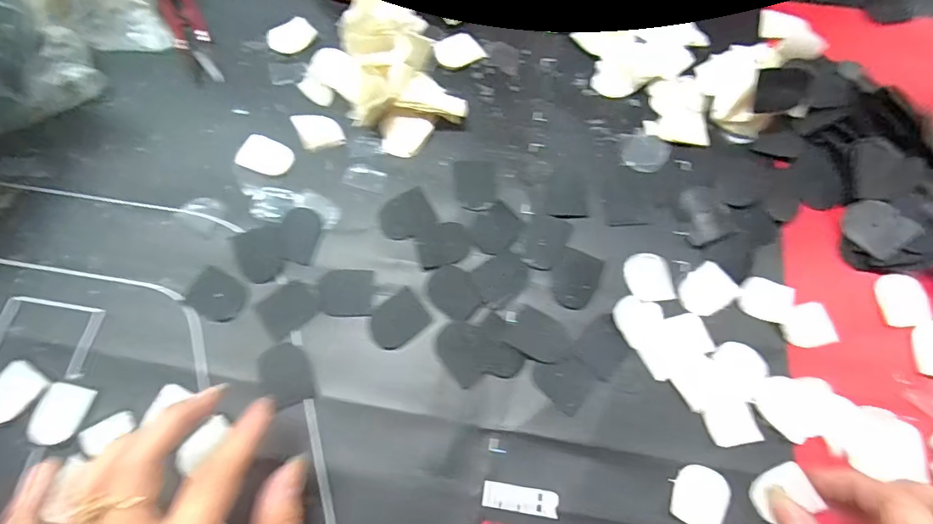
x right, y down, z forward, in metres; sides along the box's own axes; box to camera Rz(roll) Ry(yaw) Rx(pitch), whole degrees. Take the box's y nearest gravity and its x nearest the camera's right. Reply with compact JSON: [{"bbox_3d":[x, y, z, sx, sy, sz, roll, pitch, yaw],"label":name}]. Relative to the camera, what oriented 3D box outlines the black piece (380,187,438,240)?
[{"bbox_3d":[-0.038,-0.029,0.296,0.032,0.004,0.029,-25,73,-8],"label":"black piece"}]

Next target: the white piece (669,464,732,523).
[{"bbox_3d":[0.120,0.120,0.243,0.027,0.004,0.030,29,74,10],"label":"white piece"}]

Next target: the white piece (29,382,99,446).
[{"bbox_3d":[-0.220,0.082,0.258,0.025,0.005,0.030,13,72,5],"label":"white piece"}]

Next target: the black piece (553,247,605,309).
[{"bbox_3d":[0.065,0.010,0.284,0.026,0.004,0.036,21,72,7],"label":"black piece"}]

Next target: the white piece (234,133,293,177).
[{"bbox_3d":[-0.130,-0.069,0.310,0.032,0.007,0.025,22,73,8],"label":"white piece"}]

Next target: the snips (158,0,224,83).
[{"bbox_3d":[-0.201,-0.170,0.341,0.023,0.011,0.098,-24,73,-8],"label":"snips"}]

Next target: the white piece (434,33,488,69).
[{"bbox_3d":[-0.005,-0.148,0.335,0.032,0.004,0.023,-26,88,-12],"label":"white piece"}]

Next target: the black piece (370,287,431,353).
[{"bbox_3d":[-0.040,0.034,0.276,0.033,0.004,0.026,-36,75,-11],"label":"black piece"}]

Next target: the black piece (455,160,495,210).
[{"bbox_3d":[0.005,-0.050,0.303,0.025,0.004,0.034,2,71,1],"label":"black piece"}]

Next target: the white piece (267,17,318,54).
[{"bbox_3d":[-0.126,-0.162,0.343,0.032,0.006,0.023,-39,75,-12],"label":"white piece"}]

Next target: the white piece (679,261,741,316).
[{"bbox_3d":[0.141,0.017,0.278,0.029,0.004,0.027,-39,75,-12],"label":"white piece"}]

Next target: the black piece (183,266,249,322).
[{"bbox_3d":[-0.147,0.020,0.282,0.033,0.004,0.027,26,73,9],"label":"black piece"}]

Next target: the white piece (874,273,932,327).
[{"bbox_3d":[0.255,0.022,0.279,0.028,0.006,0.031,-7,71,-2],"label":"white piece"}]

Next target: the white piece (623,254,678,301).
[{"bbox_3d":[0.108,0.009,0.282,0.026,0.004,0.029,-13,71,-4],"label":"white piece"}]

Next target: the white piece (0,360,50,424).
[{"bbox_3d":[-0.250,0.072,0.260,0.026,0.004,0.033,37,75,12],"label":"white piece"}]

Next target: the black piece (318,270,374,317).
[{"bbox_3d":[-0.071,0.018,0.280,0.031,0.004,0.028,1,71,0],"label":"black piece"}]

